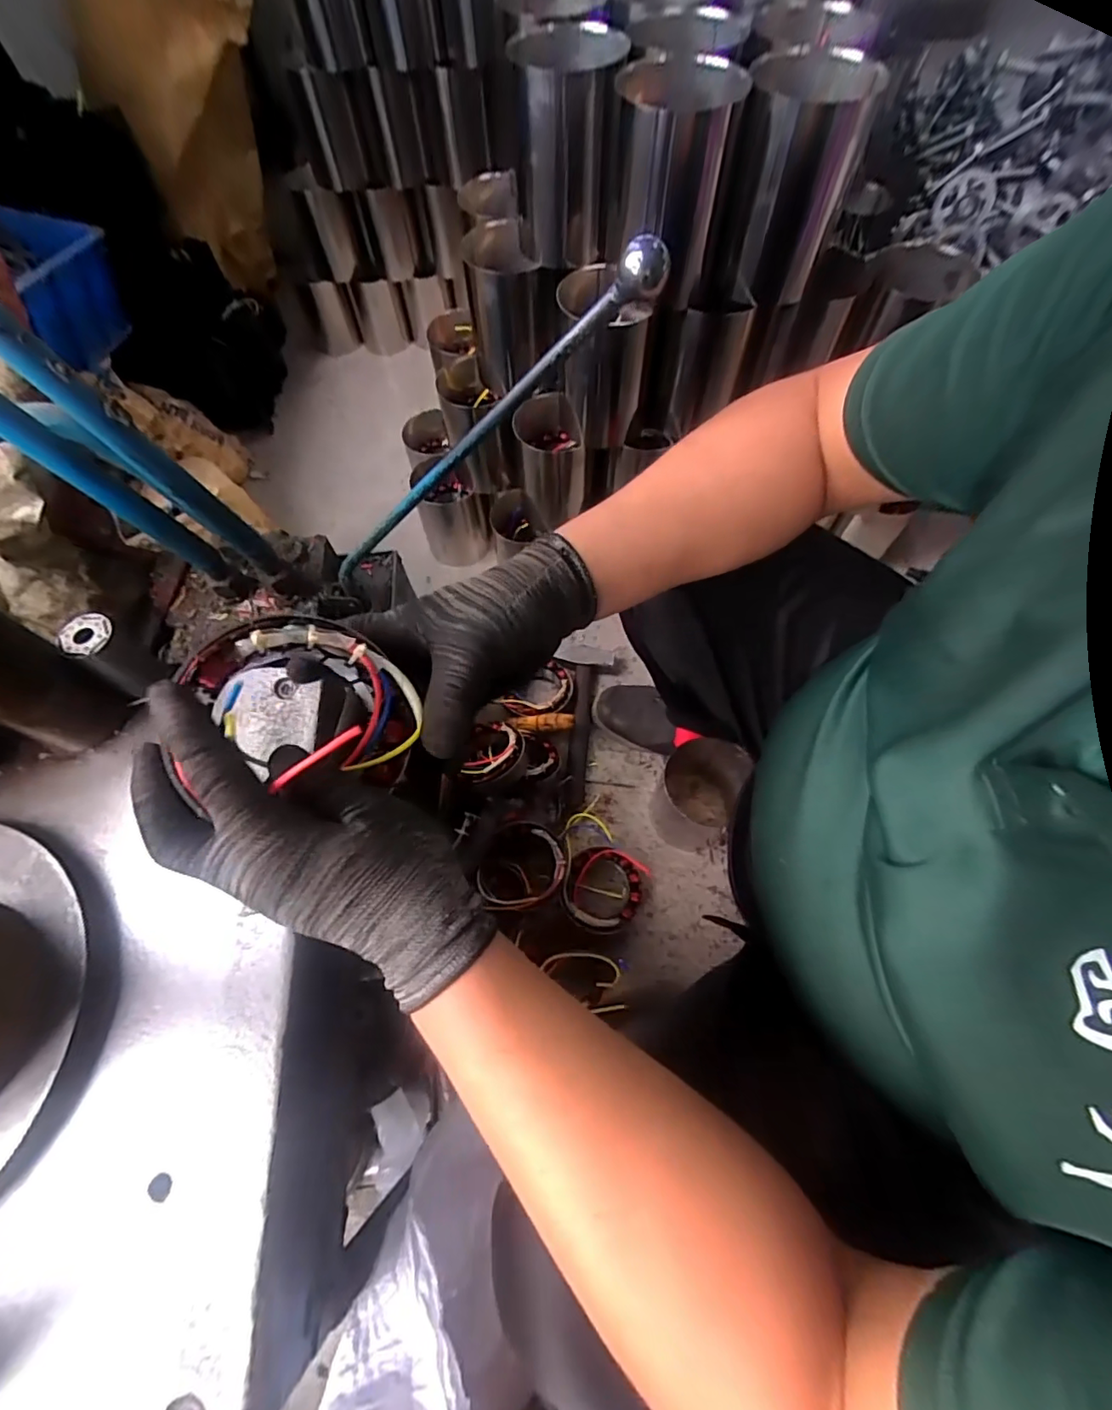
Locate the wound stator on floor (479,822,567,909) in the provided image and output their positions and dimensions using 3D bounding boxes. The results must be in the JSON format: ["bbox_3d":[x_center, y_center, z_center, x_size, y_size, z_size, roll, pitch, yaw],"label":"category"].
[{"bbox_3d":[-0.043,0.219,0.766,0.115,0.072,0.128,-2,64,1],"label":"wound stator on floor"}]

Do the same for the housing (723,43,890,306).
[{"bbox_3d":[0.238,-0.540,0.578,0.125,0.174,0.123,20,67,11],"label":"housing"}]

